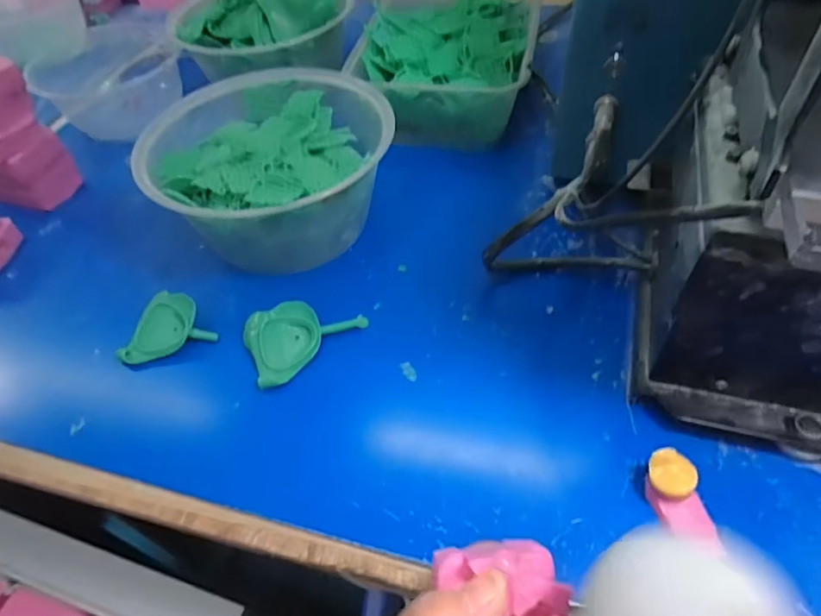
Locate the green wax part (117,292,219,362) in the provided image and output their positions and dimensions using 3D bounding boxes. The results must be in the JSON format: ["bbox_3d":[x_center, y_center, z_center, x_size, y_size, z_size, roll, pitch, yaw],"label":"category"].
[{"bbox_3d":[-0.157,0.011,0.342,0.055,0.016,0.040,-21,53,-10],"label":"green wax part"}]

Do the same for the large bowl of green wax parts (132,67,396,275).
[{"bbox_3d":[-0.096,-0.097,0.386,0.162,0.073,0.167,-3,52,4],"label":"large bowl of green wax parts"}]

